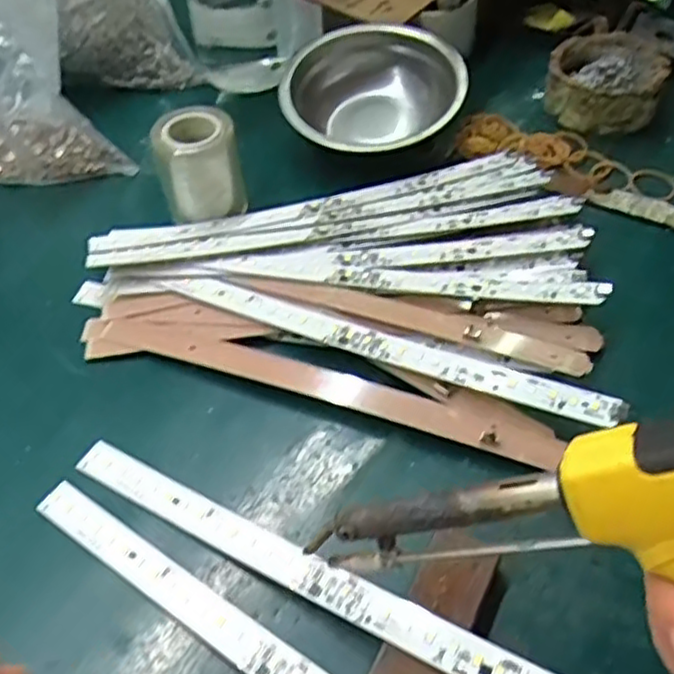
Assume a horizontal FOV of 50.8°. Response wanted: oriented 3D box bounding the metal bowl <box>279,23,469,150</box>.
[{"bbox_3d":[0.027,-0.174,0.530,0.127,0.044,0.127,0,61,3],"label":"metal bowl"}]

